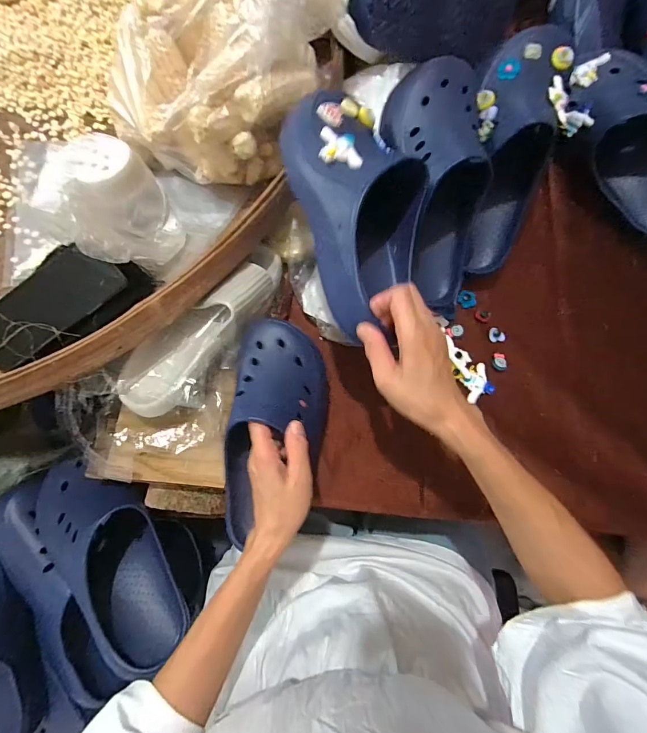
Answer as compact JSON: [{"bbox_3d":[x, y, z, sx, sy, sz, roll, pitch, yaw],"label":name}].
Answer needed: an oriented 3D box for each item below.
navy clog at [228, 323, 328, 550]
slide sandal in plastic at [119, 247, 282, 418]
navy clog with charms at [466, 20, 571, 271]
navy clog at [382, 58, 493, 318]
[{"bbox_3d":[-0.050,0.063,0.413,0.103,0.081,0.240,3,74,0],"label":"navy clog"},{"bbox_3d":[-0.134,-0.047,0.440,0.089,0.075,0.255,41,77,10],"label":"slide sandal in plastic"},{"bbox_3d":[0.238,-0.279,0.475,0.107,0.103,0.306,7,105,1],"label":"navy clog with charms"},{"bbox_3d":[0.145,-0.207,0.431,0.108,0.090,0.288,-8,102,-3],"label":"navy clog"}]

